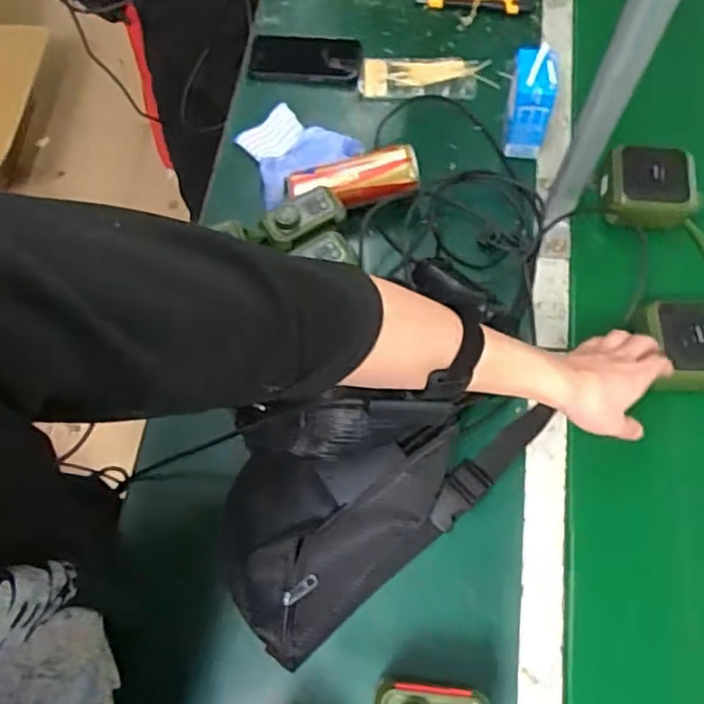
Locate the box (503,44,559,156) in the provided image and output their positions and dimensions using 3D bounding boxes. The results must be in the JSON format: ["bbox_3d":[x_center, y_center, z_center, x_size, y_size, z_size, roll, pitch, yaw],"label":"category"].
[{"bbox_3d":[0.206,-0.288,0.767,0.049,0.116,0.061,7,68,6],"label":"box"}]

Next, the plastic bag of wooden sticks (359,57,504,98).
[{"bbox_3d":[0.097,-0.359,0.863,0.171,0.015,0.080,0,67,3],"label":"plastic bag of wooden sticks"}]

